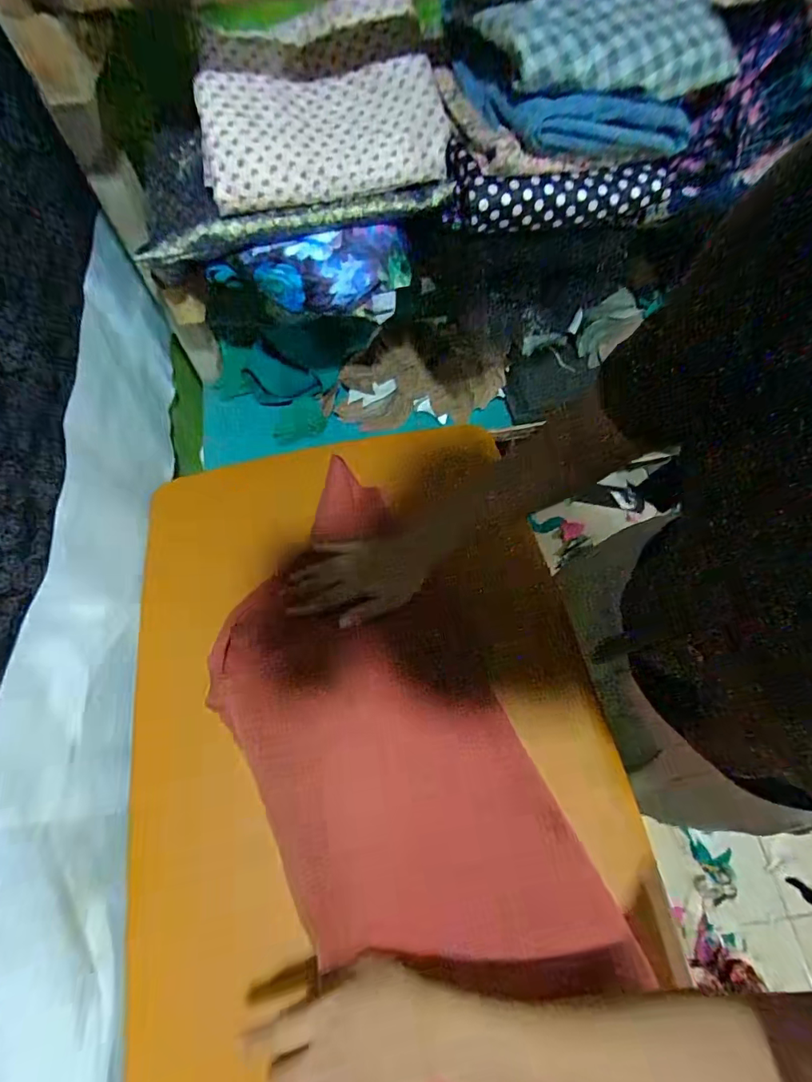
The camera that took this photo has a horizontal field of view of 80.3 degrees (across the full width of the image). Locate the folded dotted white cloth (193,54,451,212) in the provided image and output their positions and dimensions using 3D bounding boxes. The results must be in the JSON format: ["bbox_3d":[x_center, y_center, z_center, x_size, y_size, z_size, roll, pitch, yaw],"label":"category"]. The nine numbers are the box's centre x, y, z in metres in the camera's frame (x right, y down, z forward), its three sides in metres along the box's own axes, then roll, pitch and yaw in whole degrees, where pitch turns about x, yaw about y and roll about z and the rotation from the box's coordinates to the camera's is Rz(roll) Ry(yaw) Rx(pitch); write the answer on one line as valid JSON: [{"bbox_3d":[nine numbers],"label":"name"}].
[{"bbox_3d":[-0.084,-0.424,0.498,0.245,0.026,0.120,-8,95,-6],"label":"folded dotted white cloth"}]

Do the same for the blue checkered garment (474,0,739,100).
[{"bbox_3d":[0.193,-0.463,0.448,0.233,0.048,0.089,-9,65,-3],"label":"blue checkered garment"}]

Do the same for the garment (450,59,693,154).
[{"bbox_3d":[0.177,-0.454,0.497,0.234,0.059,0.152,-9,65,-3],"label":"garment"}]

